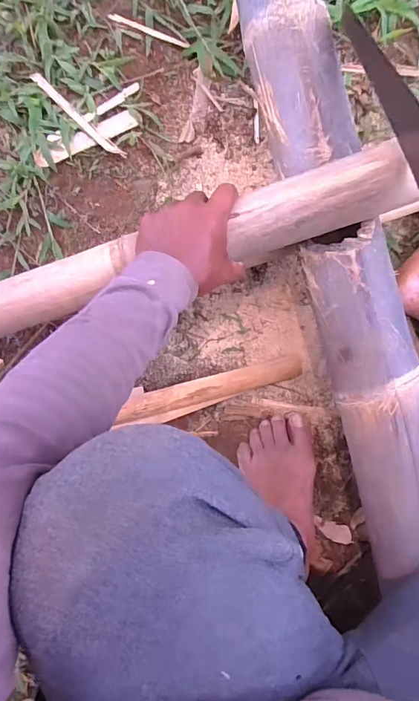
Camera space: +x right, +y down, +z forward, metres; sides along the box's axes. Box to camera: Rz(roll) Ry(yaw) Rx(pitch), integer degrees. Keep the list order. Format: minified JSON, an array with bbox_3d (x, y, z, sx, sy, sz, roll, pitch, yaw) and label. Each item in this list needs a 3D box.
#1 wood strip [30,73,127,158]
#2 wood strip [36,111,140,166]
[{"bbox_3d":[-0.191,-0.337,0.606,0.176,0.008,0.017,42,91,4],"label":"wood strip"},{"bbox_3d":[-0.176,-0.301,0.608,0.153,0.007,0.027,-28,95,-6],"label":"wood strip"}]

